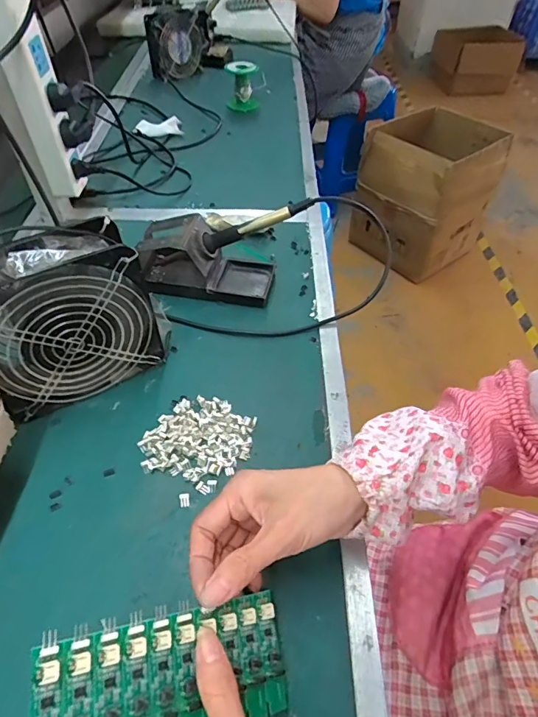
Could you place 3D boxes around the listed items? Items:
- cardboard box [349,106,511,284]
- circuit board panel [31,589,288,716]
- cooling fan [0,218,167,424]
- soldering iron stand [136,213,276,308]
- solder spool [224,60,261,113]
[{"bbox_3d":[0.588,-0.630,1.650,0.466,0.462,0.429,-34,59,-25],"label":"cardboard box"},{"bbox_3d":[-0.049,0.172,0.228,0.136,0.007,0.063,10,59,-36],"label":"circuit board panel"},{"bbox_3d":[-0.178,-0.034,0.379,0.155,0.148,0.060,-23,55,-19],"label":"cooling fan"},{"bbox_3d":[-0.075,-0.119,0.504,0.157,0.069,0.076,10,51,7],"label":"soldering iron stand"},{"bbox_3d":[-0.055,-0.552,0.863,0.071,0.073,0.062,15,52,11],"label":"solder spool"}]

